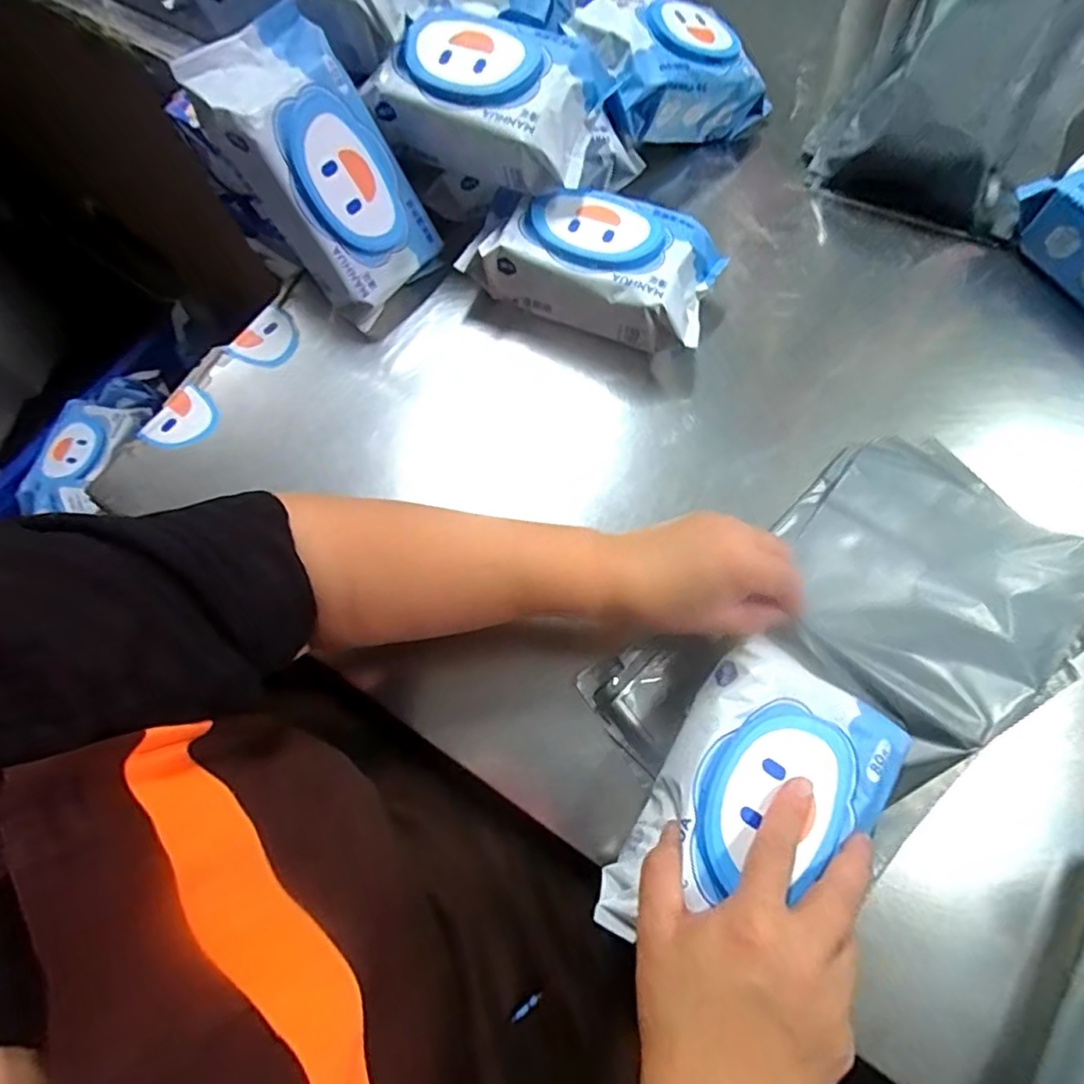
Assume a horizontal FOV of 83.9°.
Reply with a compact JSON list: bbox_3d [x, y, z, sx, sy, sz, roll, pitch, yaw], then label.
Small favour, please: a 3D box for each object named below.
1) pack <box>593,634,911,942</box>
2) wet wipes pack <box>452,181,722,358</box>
[{"bbox_3d":[0.119,0.153,0.343,0.108,0.058,0.183,35,73,12],"label":"pack"},{"bbox_3d":[0.043,-0.235,0.517,0.200,0.079,0.100,19,70,8],"label":"wet wipes pack"}]

